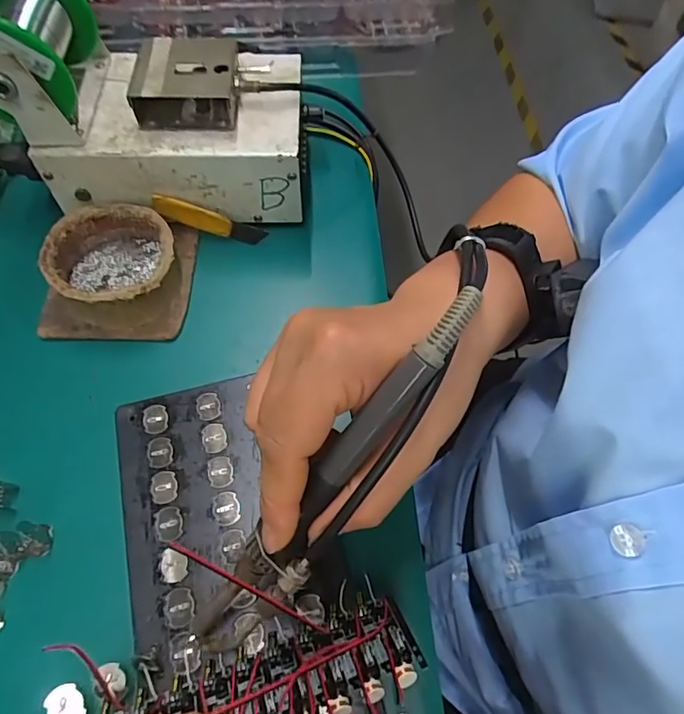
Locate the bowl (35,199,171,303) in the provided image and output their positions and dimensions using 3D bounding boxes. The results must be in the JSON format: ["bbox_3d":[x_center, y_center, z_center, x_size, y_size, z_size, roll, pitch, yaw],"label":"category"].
[{"bbox_3d":[-0.155,-0.065,0.356,0.080,0.037,0.085,0,60,0],"label":"bowl"}]

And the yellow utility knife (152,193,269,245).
[{"bbox_3d":[-0.097,-0.100,0.380,0.081,0.019,0.007,16,59,-17],"label":"yellow utility knife"}]

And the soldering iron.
[{"bbox_3d":[-0.006,0.057,0.210,0.024,0.013,0.187,40,104,20],"label":"soldering iron"}]

